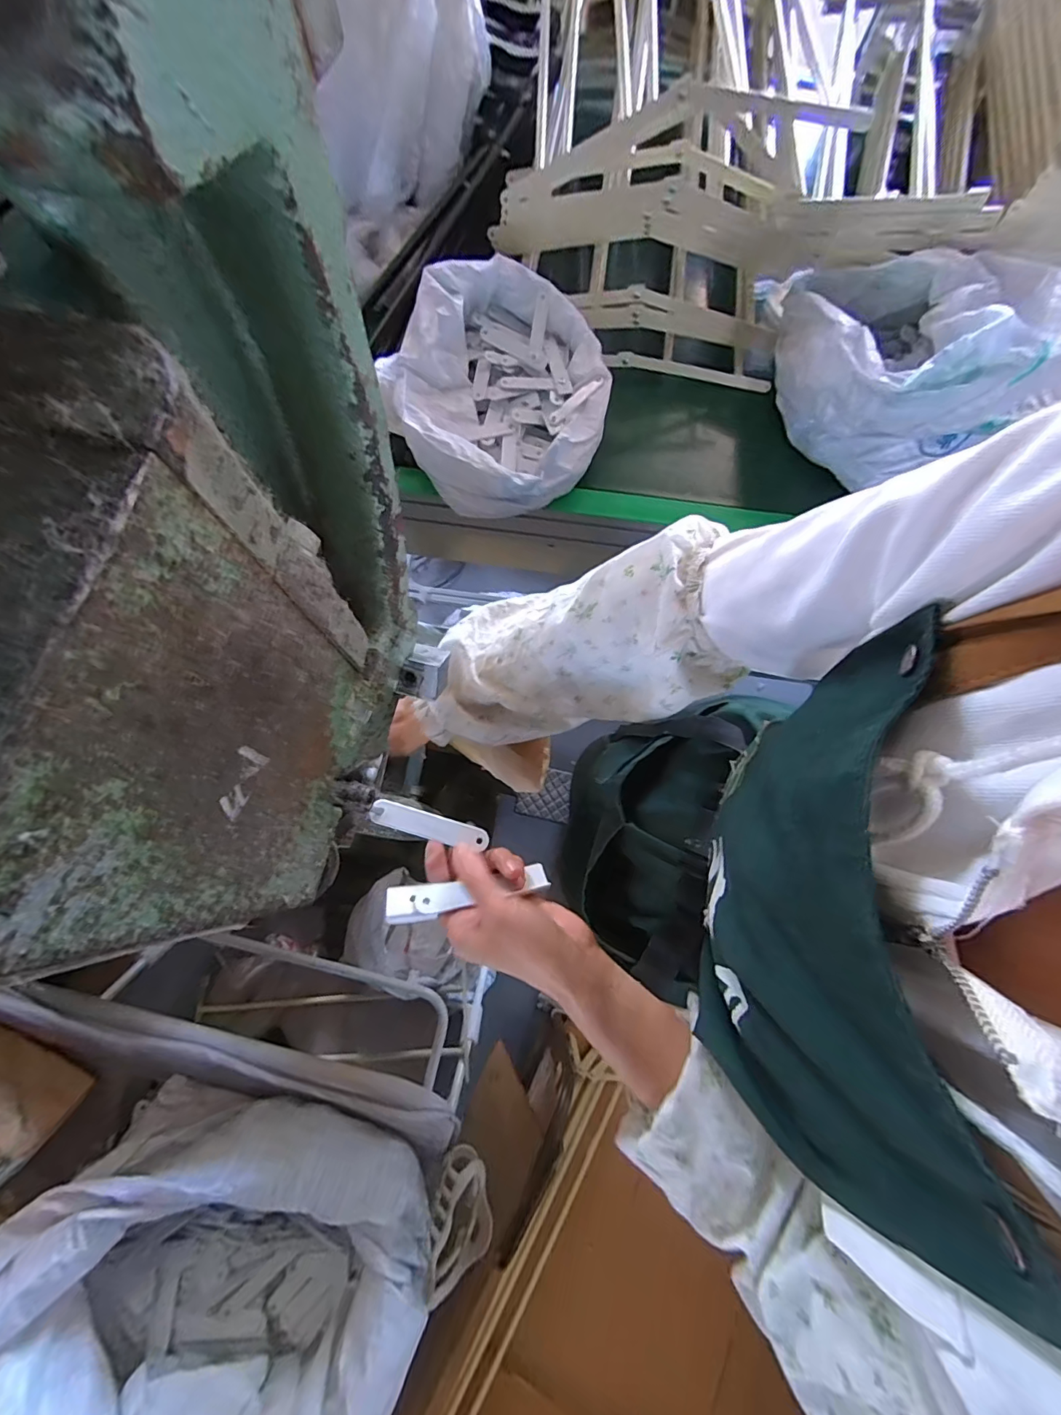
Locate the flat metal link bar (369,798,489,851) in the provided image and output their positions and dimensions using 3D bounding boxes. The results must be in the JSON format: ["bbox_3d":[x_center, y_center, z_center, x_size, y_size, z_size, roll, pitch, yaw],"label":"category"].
[{"bbox_3d":[-0.074,0.087,0.355,0.087,0.004,0.018,20,65,-11],"label":"flat metal link bar"}]

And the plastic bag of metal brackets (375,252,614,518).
[{"bbox_3d":[-0.046,-0.412,0.620,0.296,0.127,0.279,-12,75,-4],"label":"plastic bag of metal brackets"}]

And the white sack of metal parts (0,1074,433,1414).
[{"bbox_3d":[-0.279,0.507,0.435,0.365,0.195,0.260,15,75,4],"label":"white sack of metal parts"}]

